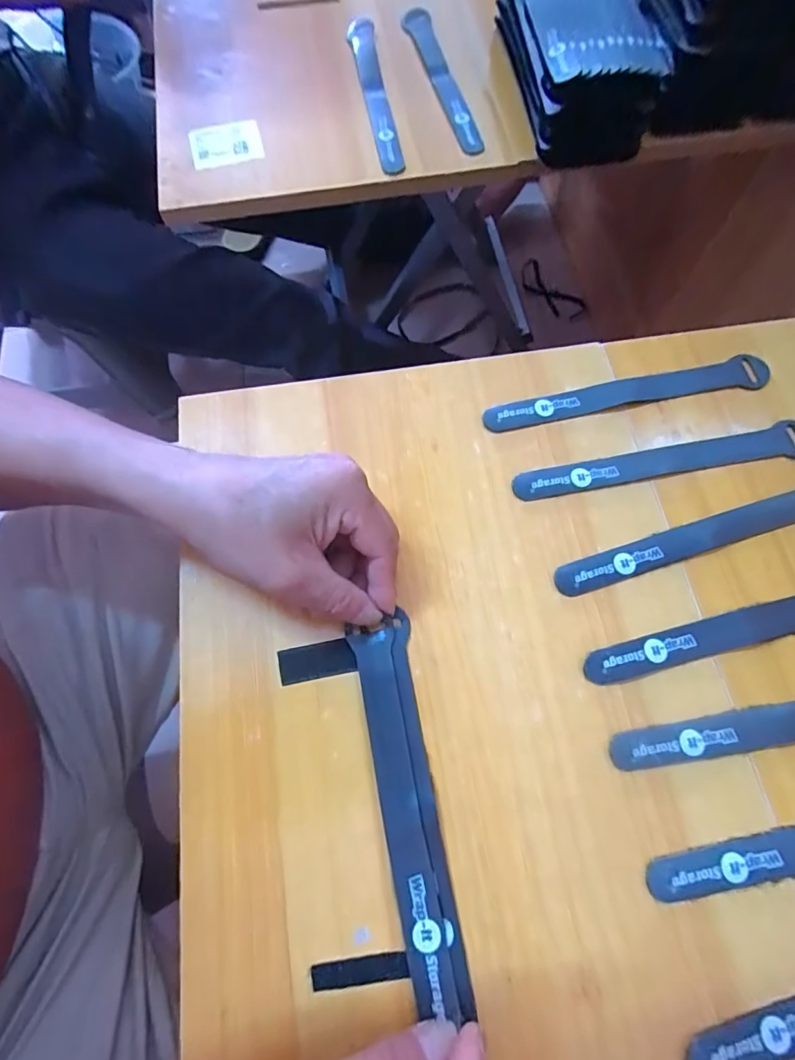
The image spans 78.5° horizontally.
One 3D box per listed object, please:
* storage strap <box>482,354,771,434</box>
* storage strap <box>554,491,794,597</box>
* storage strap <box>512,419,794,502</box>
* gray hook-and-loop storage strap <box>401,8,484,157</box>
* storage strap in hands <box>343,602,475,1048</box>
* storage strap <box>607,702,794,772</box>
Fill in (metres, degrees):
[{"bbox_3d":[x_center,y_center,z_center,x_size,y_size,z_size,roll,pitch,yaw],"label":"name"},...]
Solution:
[{"bbox_3d":[0.157,-0.093,0.331,0.198,0.004,0.022,-12,70,-3],"label":"storage strap"},{"bbox_3d":[0.190,0.004,0.296,0.198,0.004,0.023,-18,71,-6],"label":"storage strap"},{"bbox_3d":[0.174,-0.044,0.314,0.200,0.004,0.024,-11,70,-3],"label":"storage strap"},{"bbox_3d":[0.041,-0.424,0.455,0.027,0.013,0.205,-13,70,-4],"label":"gray hook-and-loop storage strap"},{"bbox_3d":[0.005,0.135,0.250,0.030,0.009,0.175,-10,70,-3],"label":"storage strap in hands"},{"bbox_3d":[0.211,0.104,0.260,0.195,0.004,0.023,-10,70,-3],"label":"storage strap"}]

